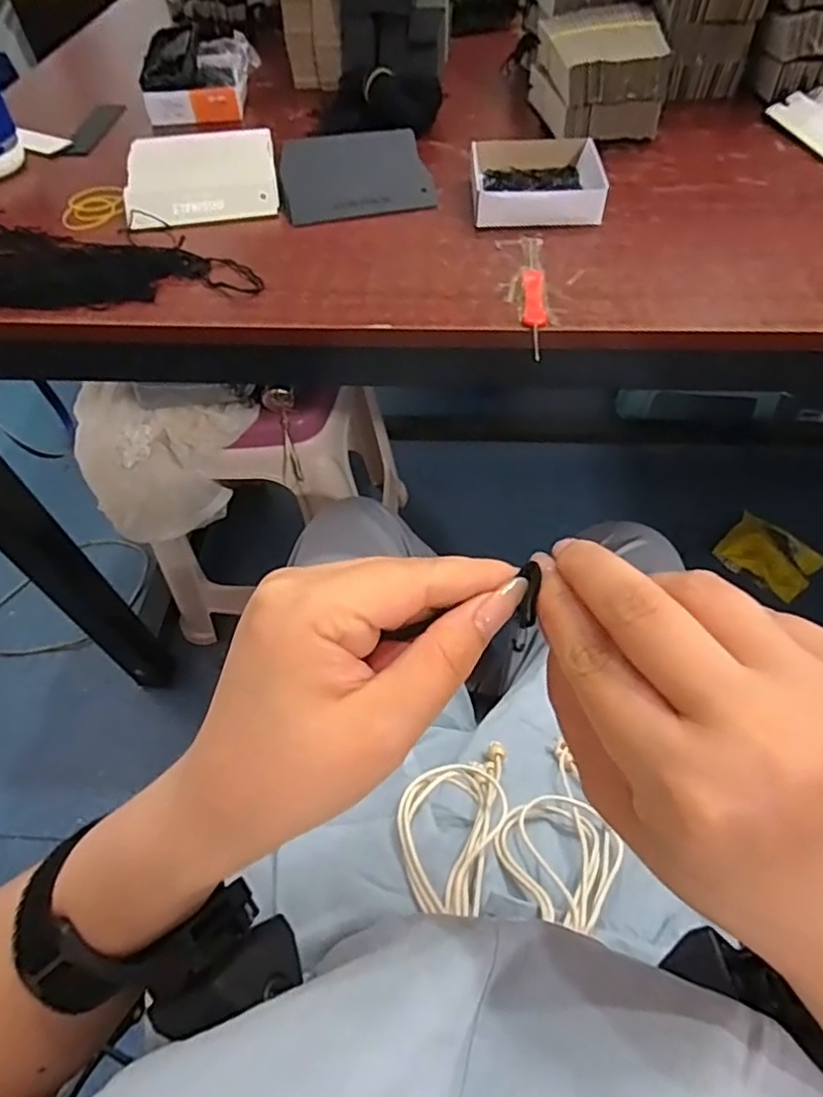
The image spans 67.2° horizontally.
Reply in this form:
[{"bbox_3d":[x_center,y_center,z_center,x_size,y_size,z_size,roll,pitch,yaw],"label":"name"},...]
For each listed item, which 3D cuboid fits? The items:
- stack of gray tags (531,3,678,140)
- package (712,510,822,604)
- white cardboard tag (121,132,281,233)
[{"bbox_3d":[0.178,-0.461,0.604,0.106,0.073,0.135,-2,54,2],"label":"stack of gray tags"},{"bbox_3d":[0.652,0.017,1.139,0.163,0.033,0.120,35,63,25],"label":"package"},{"bbox_3d":[-0.188,-0.336,0.559,0.128,0.022,0.131,-10,54,-4],"label":"white cardboard tag"}]

